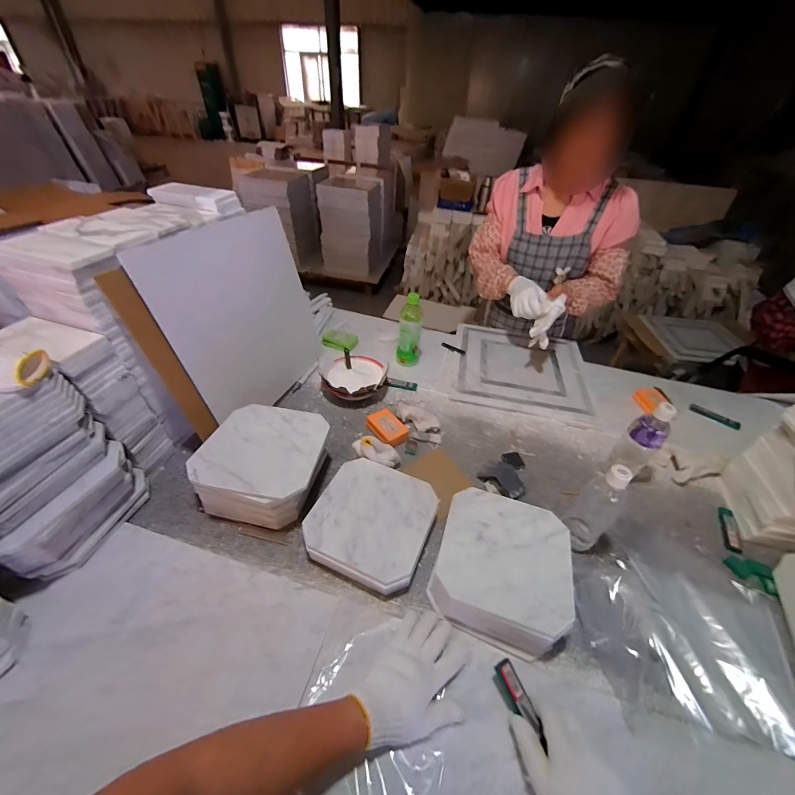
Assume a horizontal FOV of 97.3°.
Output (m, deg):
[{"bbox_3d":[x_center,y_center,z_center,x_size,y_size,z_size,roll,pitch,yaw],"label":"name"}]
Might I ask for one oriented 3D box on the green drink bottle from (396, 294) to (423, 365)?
[{"bbox_3d":[0.034,-0.175,0.968,0.063,0.215,0.058,6,41,3],"label":"green drink bottle"}]

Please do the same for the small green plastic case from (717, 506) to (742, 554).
[{"bbox_3d":[0.658,0.261,0.691,0.027,0.014,0.096,19,44,17],"label":"small green plastic case"}]

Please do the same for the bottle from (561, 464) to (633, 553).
[{"bbox_3d":[0.336,0.198,0.604,0.056,0.208,0.066,-31,52,-33],"label":"bottle"}]

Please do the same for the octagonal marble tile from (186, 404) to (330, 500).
[{"bbox_3d":[-0.250,0.090,0.648,0.211,0.018,0.200,9,42,7],"label":"octagonal marble tile"}]

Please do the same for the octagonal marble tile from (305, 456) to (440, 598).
[{"bbox_3d":[-0.046,0.210,0.615,0.198,0.020,0.201,18,43,16],"label":"octagonal marble tile"}]

